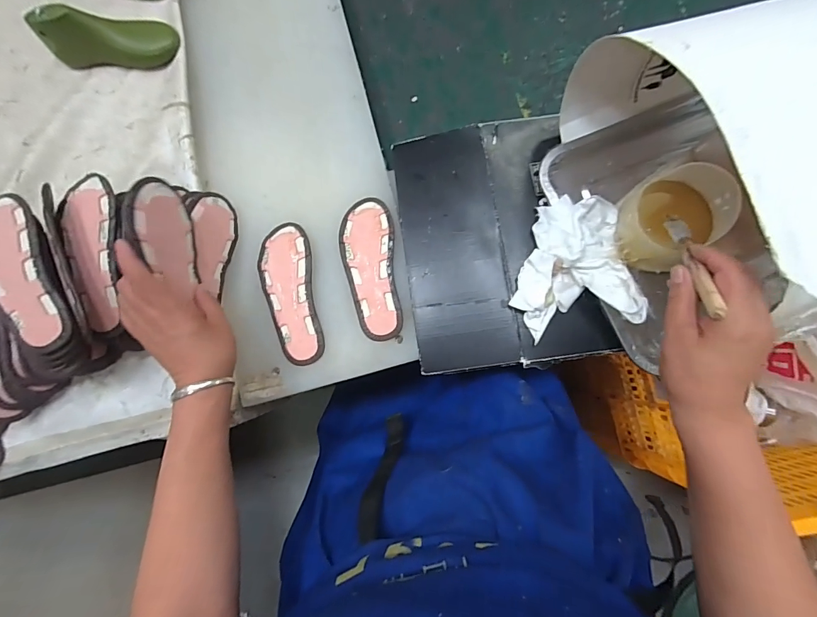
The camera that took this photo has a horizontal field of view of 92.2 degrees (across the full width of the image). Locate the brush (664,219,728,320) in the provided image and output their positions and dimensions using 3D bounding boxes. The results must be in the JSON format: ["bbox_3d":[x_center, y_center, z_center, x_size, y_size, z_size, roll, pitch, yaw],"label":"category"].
[{"bbox_3d":[0.245,-0.045,0.342,0.012,0.010,0.149,18,42,7],"label":"brush"}]

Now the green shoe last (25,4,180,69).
[{"bbox_3d":[-0.409,-0.364,0.531,0.174,0.064,0.052,-4,81,3],"label":"green shoe last"}]

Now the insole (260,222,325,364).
[{"bbox_3d":[-0.146,-0.019,0.485,0.062,0.011,0.175,-13,80,2],"label":"insole"}]

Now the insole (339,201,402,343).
[{"bbox_3d":[-0.047,-0.051,0.484,0.065,0.009,0.176,-6,81,3],"label":"insole"}]

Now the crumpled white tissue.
[{"bbox_3d":[0.180,-0.051,0.443,0.123,0.053,0.155,-5,81,3],"label":"crumpled white tissue"}]

